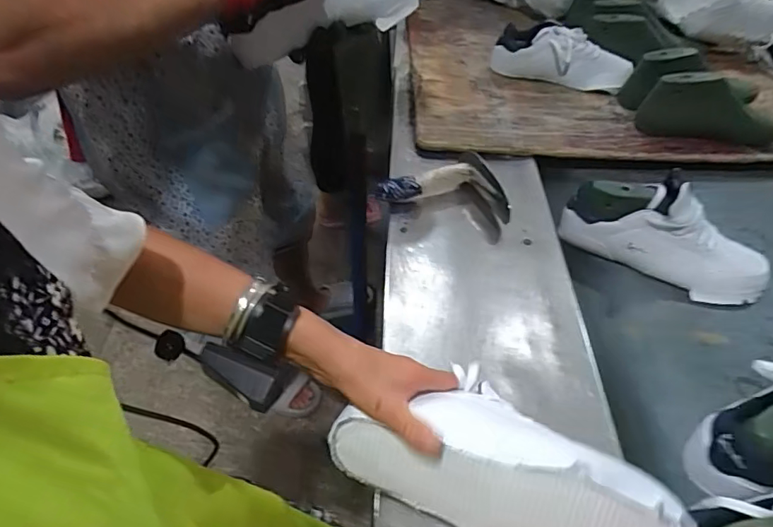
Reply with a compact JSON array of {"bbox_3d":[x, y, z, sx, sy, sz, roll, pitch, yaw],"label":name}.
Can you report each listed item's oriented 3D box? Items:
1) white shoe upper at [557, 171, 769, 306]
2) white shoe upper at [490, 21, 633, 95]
[{"bbox_3d":[0.381,-0.039,0.673,0.270,0.123,0.085,18,51,14],"label":"white shoe upper"},{"bbox_3d":[0.341,-0.404,0.982,0.261,0.083,0.076,18,51,14],"label":"white shoe upper"}]

